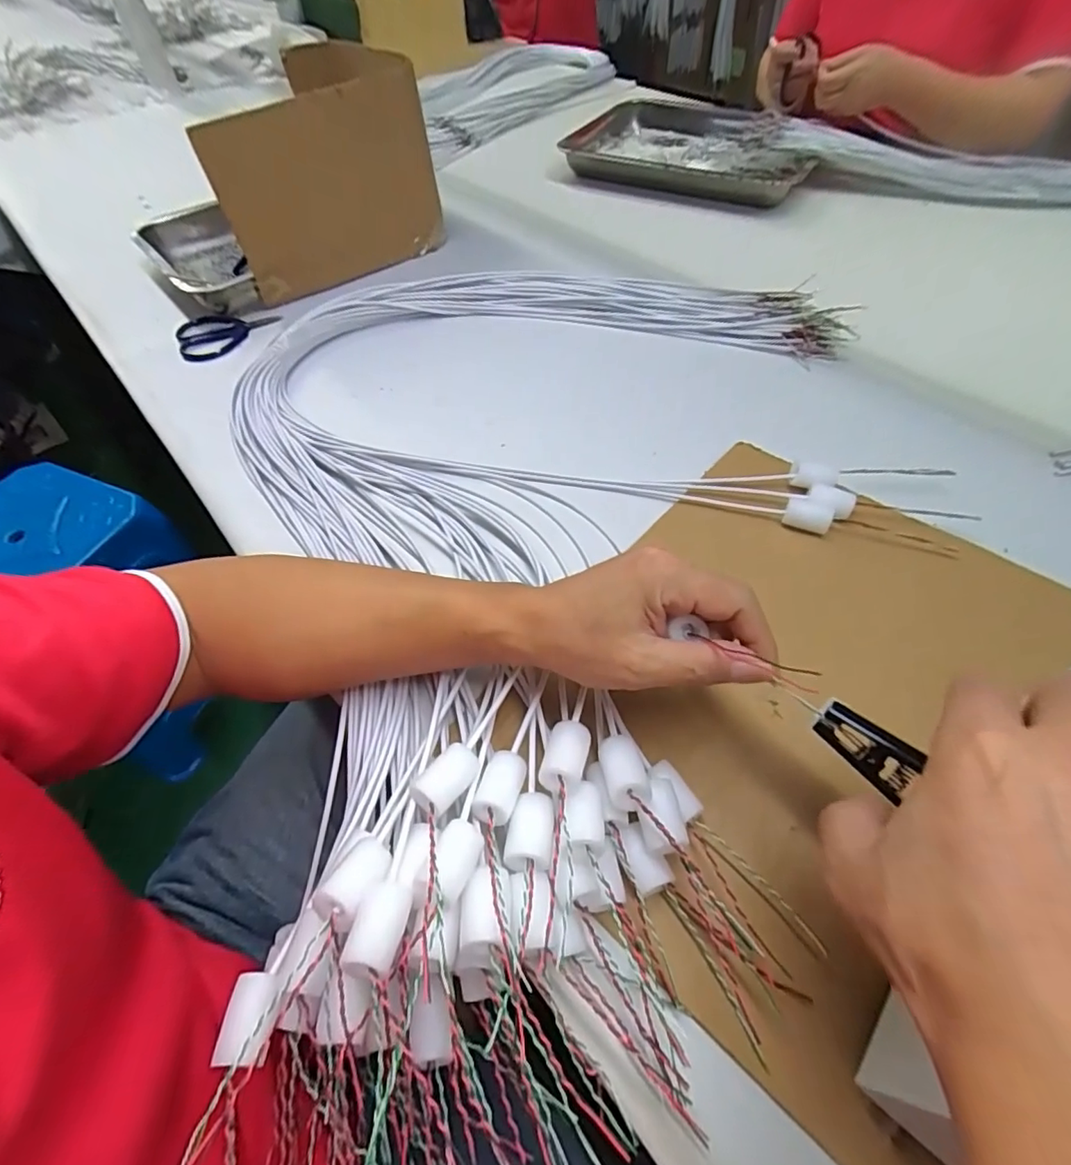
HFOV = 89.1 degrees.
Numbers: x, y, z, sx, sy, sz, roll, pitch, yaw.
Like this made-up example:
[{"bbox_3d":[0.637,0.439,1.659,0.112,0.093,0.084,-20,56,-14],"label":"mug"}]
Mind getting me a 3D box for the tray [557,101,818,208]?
[{"bbox_3d":[0.253,-0.705,0.875,0.366,0.036,0.303,23,59,18],"label":"tray"}]

